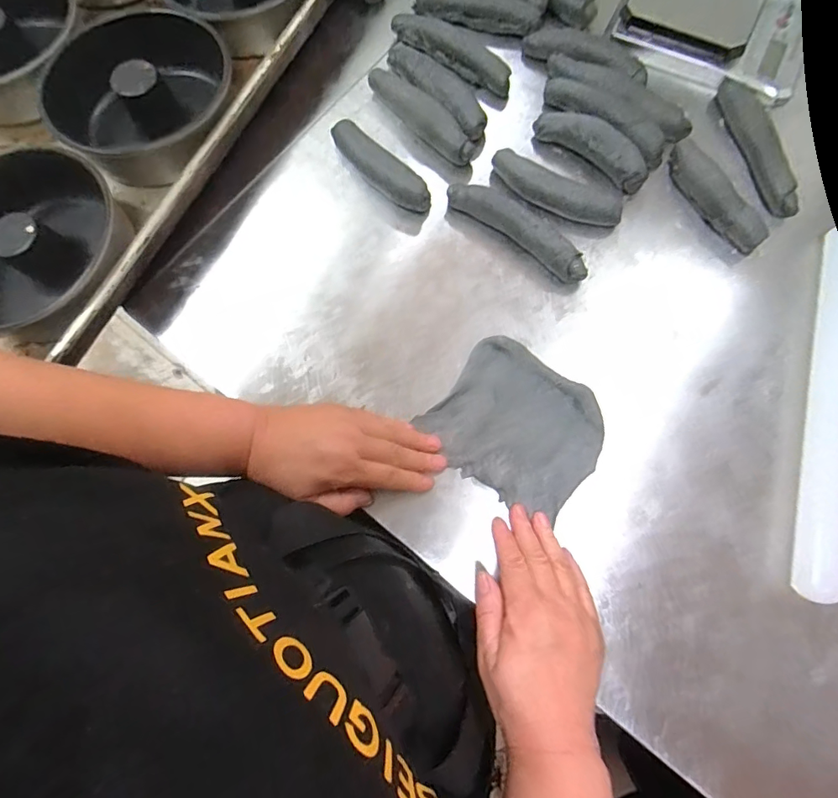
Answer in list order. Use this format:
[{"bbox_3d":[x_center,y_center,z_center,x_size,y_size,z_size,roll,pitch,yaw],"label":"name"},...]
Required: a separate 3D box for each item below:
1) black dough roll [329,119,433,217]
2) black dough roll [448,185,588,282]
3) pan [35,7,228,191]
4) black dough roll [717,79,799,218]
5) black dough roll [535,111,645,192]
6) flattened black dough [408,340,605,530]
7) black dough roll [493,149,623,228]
[{"bbox_3d":[-0.038,-0.221,0.461,0.117,0.034,0.027,39,79,11],"label":"black dough roll"},{"bbox_3d":[0.092,-0.156,0.443,0.144,0.030,0.030,40,79,11],"label":"black dough roll"},{"bbox_3d":[-0.260,-0.281,0.460,0.147,0.067,0.145,0,74,1],"label":"pan"},{"bbox_3d":[0.322,-0.241,0.456,0.021,0.030,0.148,-15,75,-3],"label":"black dough roll"},{"bbox_3d":[0.170,-0.245,0.464,0.116,0.028,0.038,37,78,10],"label":"black dough roll"},{"bbox_3d":[0.082,0.022,0.400,0.132,0.014,0.112,35,78,10],"label":"flattened black dough"},{"bbox_3d":[0.127,-0.197,0.450,0.128,0.026,0.035,25,76,8],"label":"black dough roll"}]

